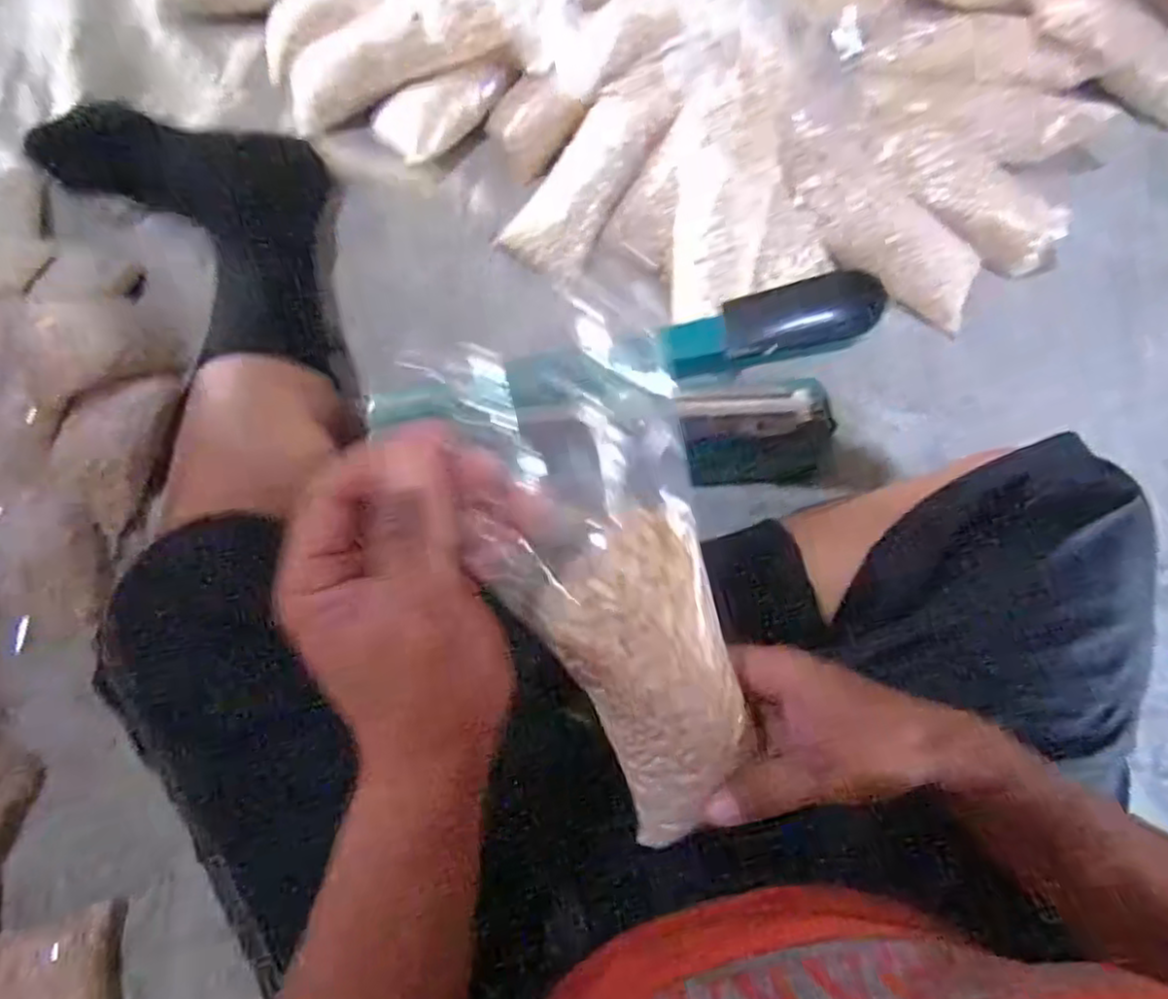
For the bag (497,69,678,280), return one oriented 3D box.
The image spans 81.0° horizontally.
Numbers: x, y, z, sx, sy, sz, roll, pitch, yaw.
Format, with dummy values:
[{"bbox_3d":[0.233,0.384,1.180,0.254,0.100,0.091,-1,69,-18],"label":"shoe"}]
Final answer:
[{"bbox_3d":[0.007,-0.307,0.637,0.076,0.035,0.204,37,96,7],"label":"bag"}]

